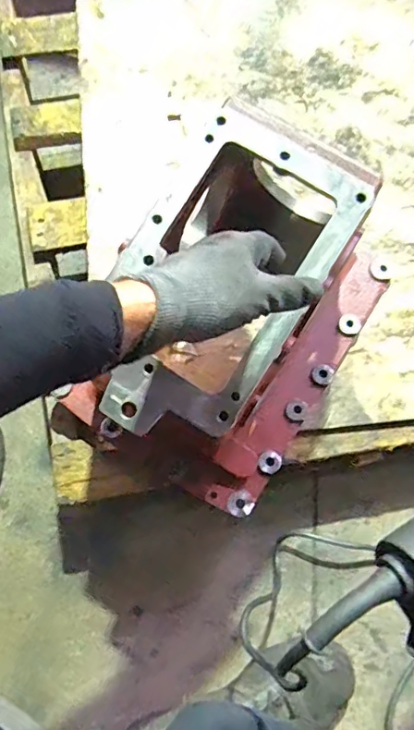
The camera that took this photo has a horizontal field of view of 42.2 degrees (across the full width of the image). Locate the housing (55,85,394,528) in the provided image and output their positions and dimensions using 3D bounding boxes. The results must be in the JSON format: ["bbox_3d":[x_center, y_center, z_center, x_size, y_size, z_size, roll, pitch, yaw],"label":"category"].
[{"bbox_3d":[0.042,-0.053,0.563,0.234,0.229,0.371,34,79,8],"label":"housing"}]

